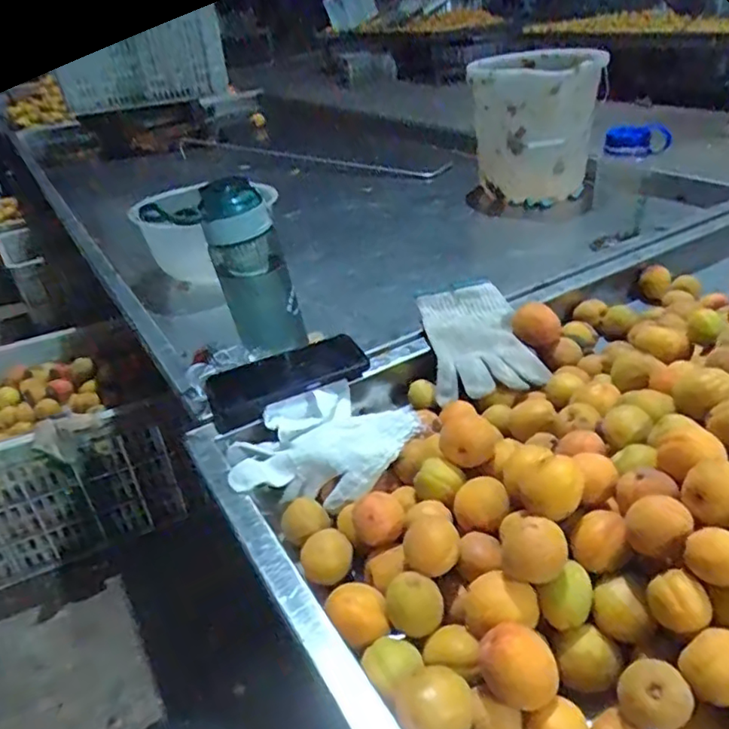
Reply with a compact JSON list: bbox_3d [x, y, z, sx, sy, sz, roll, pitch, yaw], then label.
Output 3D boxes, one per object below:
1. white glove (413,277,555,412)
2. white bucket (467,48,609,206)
[{"bbox_3d":[0.135,-0.031,0.677,0.123,0.045,0.175,-8,32,-2],"label":"white glove"},{"bbox_3d":[0.342,-0.483,1.191,0.233,0.244,0.255,6,34,19],"label":"white bucket"}]

